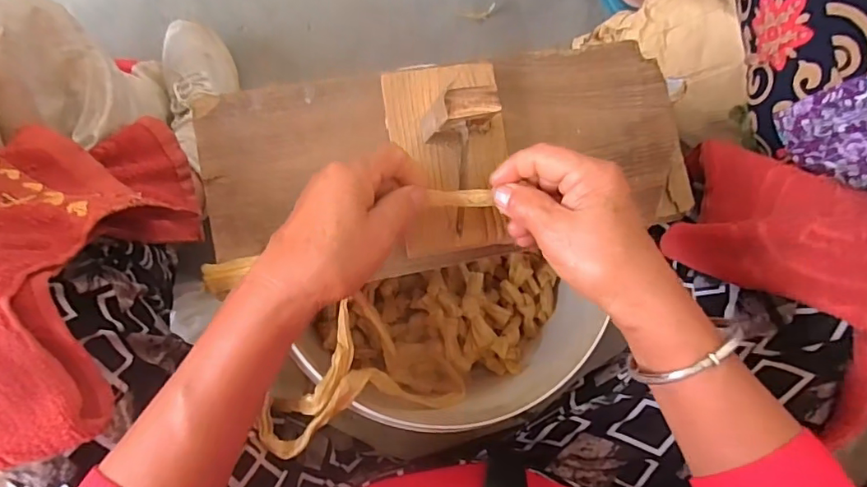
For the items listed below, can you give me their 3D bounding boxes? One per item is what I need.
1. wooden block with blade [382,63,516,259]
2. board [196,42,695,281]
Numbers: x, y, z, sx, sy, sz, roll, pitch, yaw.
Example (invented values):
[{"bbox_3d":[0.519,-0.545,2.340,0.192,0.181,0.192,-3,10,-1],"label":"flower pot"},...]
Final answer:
[{"bbox_3d":[0.021,-0.070,0.352,0.091,0.109,0.148,-9,85,-7],"label":"wooden block with blade"},{"bbox_3d":[0.018,-0.069,0.415,0.383,0.033,0.157,-10,85,-7],"label":"board"}]

